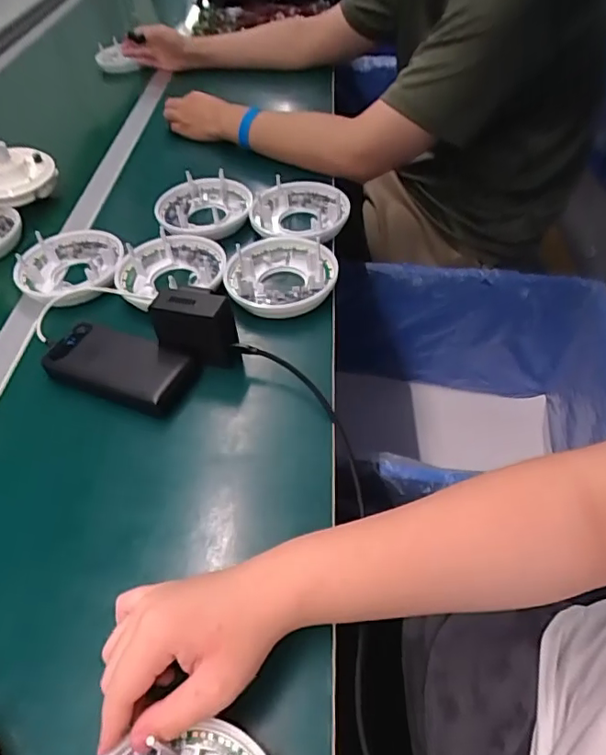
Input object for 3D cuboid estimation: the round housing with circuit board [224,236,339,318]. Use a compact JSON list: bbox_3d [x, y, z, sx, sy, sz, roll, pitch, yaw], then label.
[{"bbox_3d":[-0.027,-0.123,0.648,0.129,0.033,0.129,-3,49,3],"label":"round housing with circuit board"}]

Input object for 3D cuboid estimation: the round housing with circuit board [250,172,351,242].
[{"bbox_3d":[-0.005,-0.223,0.733,0.130,0.034,0.131,-3,49,3],"label":"round housing with circuit board"}]

